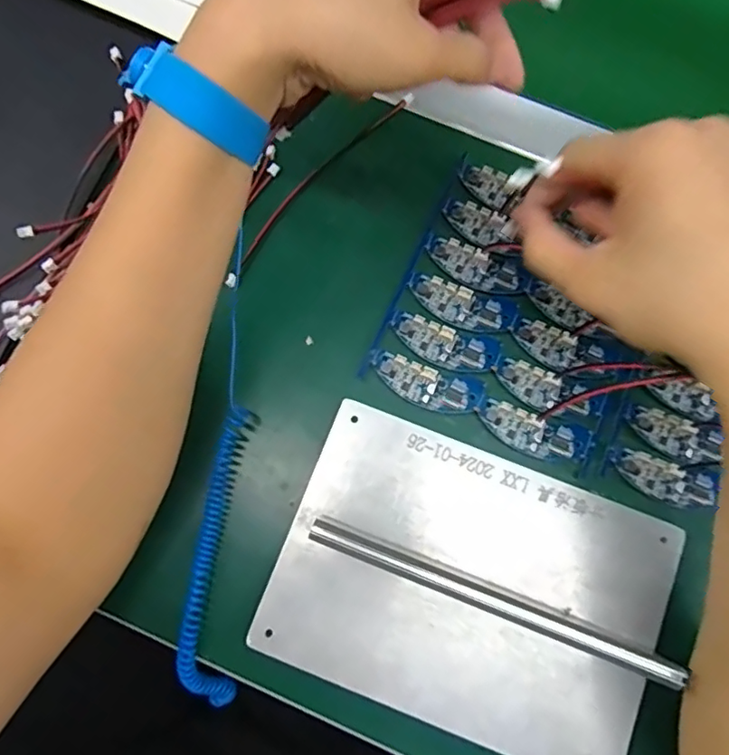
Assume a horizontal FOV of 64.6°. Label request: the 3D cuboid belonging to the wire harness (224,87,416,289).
[{"bbox_3d":[-0.030,-0.122,0.362,0.016,0.004,0.169,40,79,8],"label":"wire harness"}]

